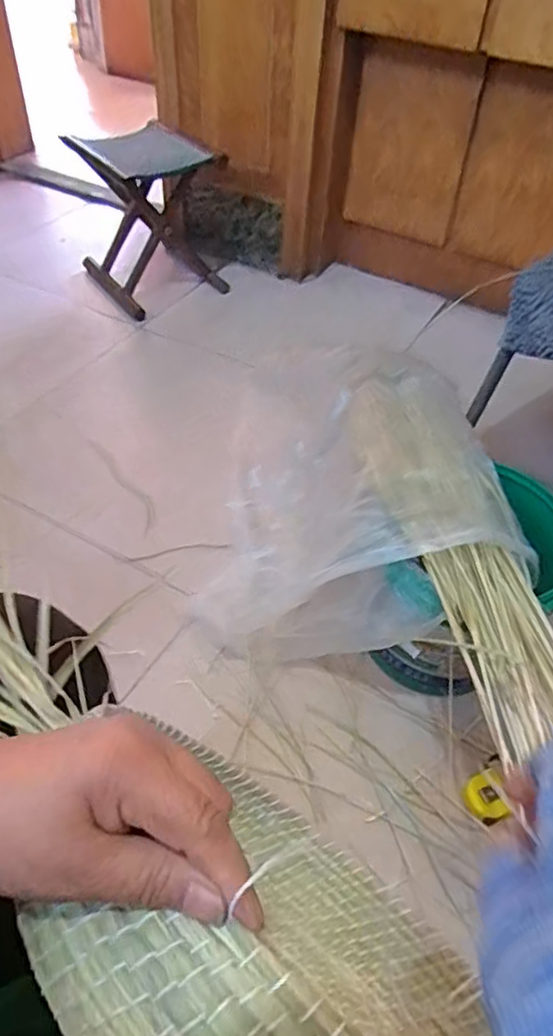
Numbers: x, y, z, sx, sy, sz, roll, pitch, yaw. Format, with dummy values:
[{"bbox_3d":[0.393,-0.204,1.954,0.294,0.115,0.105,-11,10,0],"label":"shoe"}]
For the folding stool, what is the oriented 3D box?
[{"bbox_3d":[-0.313,-0.755,1.599,0.307,0.335,0.320,-24,54,-23],"label":"folding stool"}]

